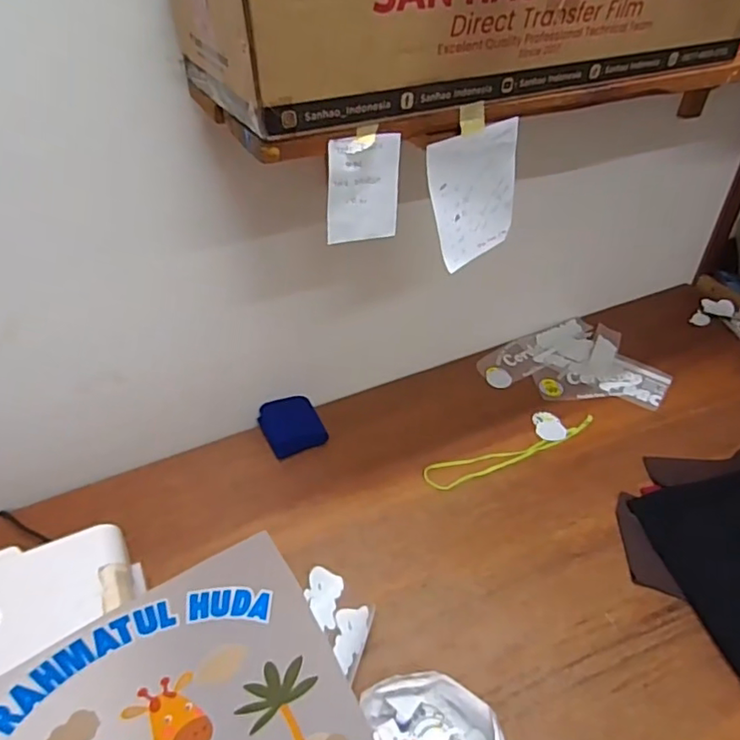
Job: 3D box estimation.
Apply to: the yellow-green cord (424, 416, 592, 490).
[{"bbox_3d":[0.283,0.155,1.091,0.384,0.016,0.063,-14,33,-17],"label":"yellow-green cord"}]

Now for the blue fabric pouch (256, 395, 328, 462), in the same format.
[{"bbox_3d":[-0.155,0.107,1.130,0.113,0.045,0.123,-21,45,-21],"label":"blue fabric pouch"}]

